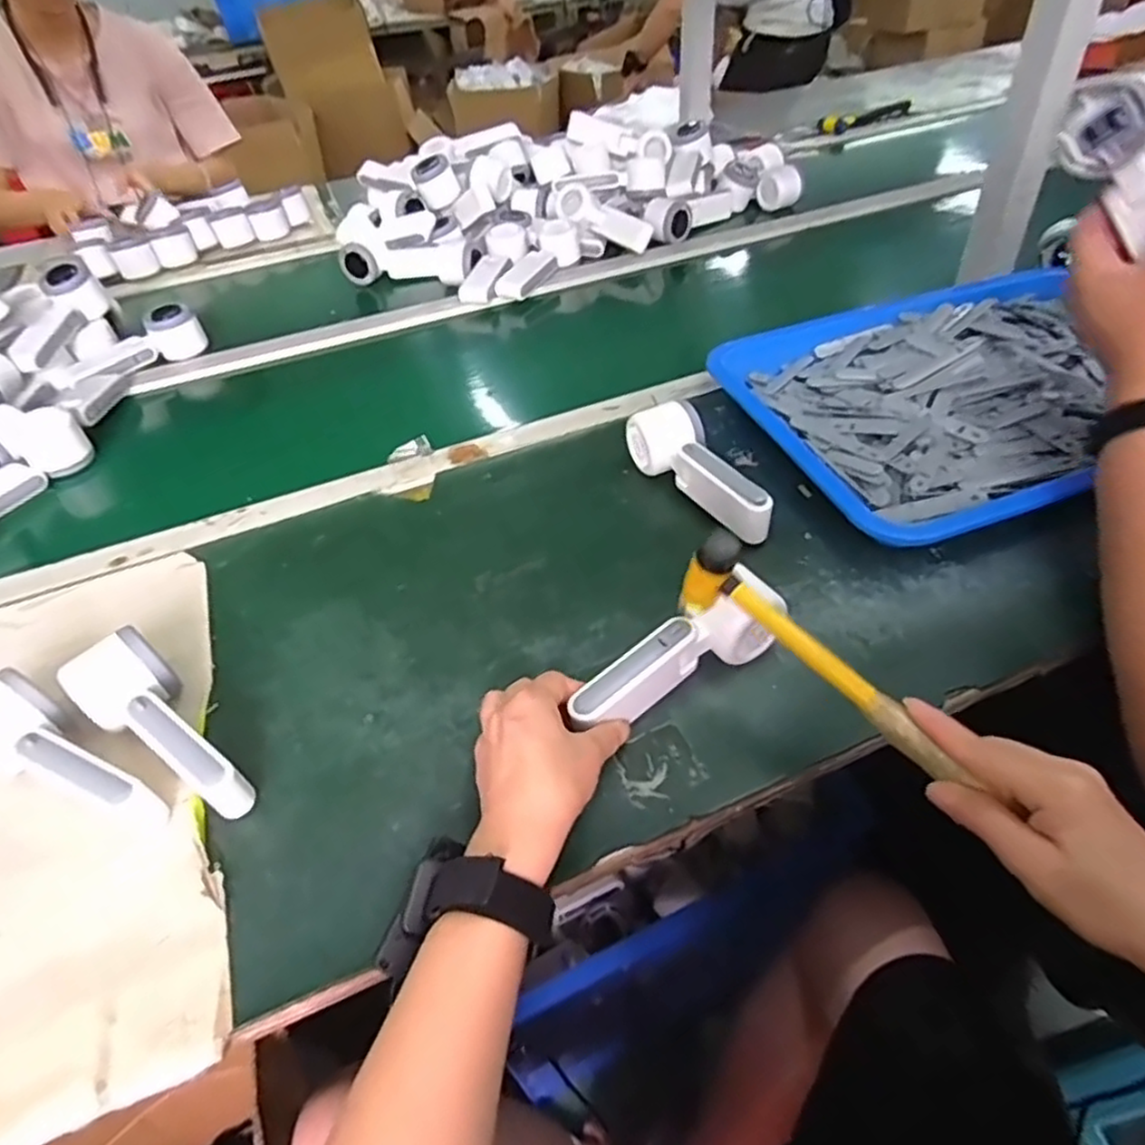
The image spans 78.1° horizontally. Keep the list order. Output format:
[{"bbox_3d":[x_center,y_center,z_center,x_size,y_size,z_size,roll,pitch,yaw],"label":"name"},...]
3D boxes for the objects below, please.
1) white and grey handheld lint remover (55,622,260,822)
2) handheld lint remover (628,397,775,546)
[{"bbox_3d":[-0.261,0.093,0.453,0.152,0.051,0.058,25,52,29],"label":"white and grey handheld lint remover"},{"bbox_3d":[0.106,-0.084,0.601,0.055,0.062,0.152,-19,45,-12],"label":"handheld lint remover"}]

